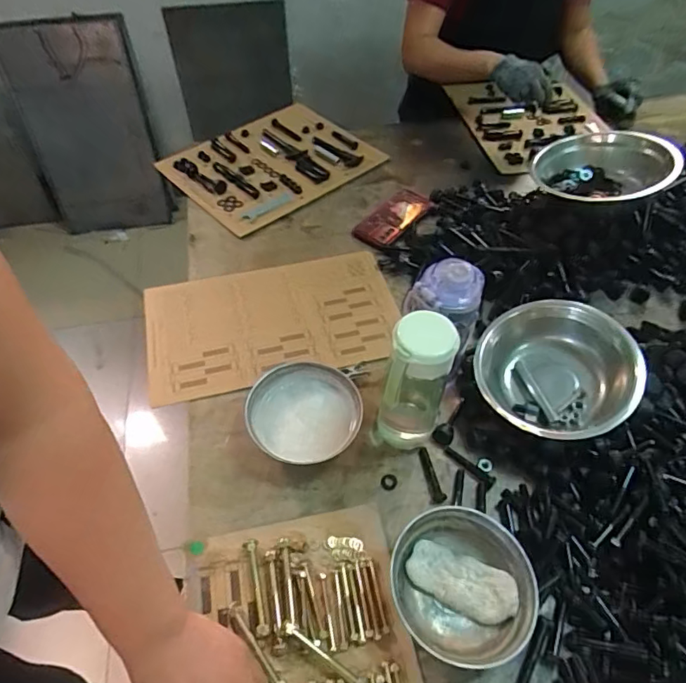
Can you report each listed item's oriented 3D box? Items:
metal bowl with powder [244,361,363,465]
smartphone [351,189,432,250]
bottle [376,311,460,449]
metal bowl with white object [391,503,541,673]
[{"bbox_3d":[-0.050,0.098,0.649,0.143,0.042,0.141,0,52,0],"label":"metal bowl with powder"},{"bbox_3d":[0.094,-0.233,0.928,0.078,0.009,0.168,29,58,21],"label":"smartphone"},{"bbox_3d":[0.082,0.058,0.589,0.074,0.200,0.074,0,52,0],"label":"bottle"},{"bbox_3d":[0.127,0.254,0.526,0.137,0.048,0.141,0,50,1],"label":"metal bowl with white object"}]

